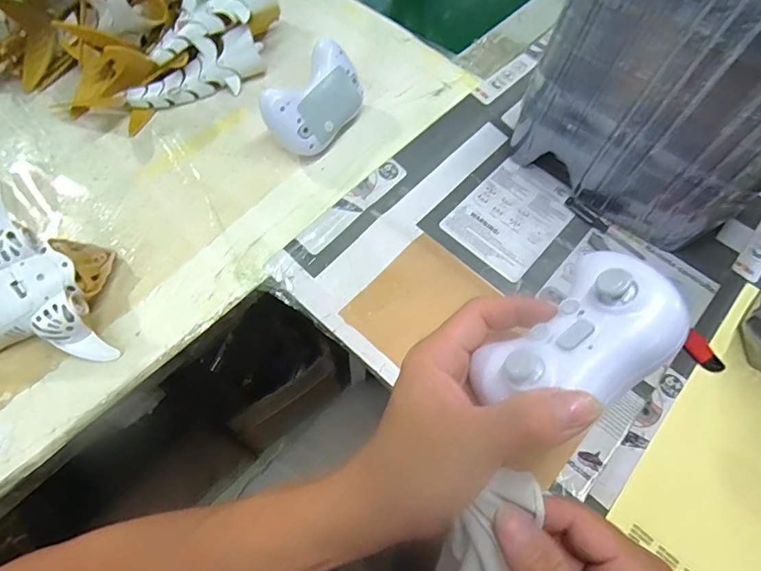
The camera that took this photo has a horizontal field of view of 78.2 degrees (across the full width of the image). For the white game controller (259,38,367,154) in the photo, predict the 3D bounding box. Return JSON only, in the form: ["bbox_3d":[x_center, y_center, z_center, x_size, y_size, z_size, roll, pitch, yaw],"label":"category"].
[{"bbox_3d":[-0.064,-0.176,0.455,0.034,0.072,0.108,6,50,51],"label":"white game controller"}]

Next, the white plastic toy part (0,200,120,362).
[{"bbox_3d":[-0.271,0.020,0.333,0.107,0.084,0.107,-38,70,-21],"label":"white plastic toy part"}]

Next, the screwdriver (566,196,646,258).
[{"bbox_3d":[0.212,-0.055,0.445,0.012,0.007,0.086,-34,69,-20],"label":"screwdriver"}]

